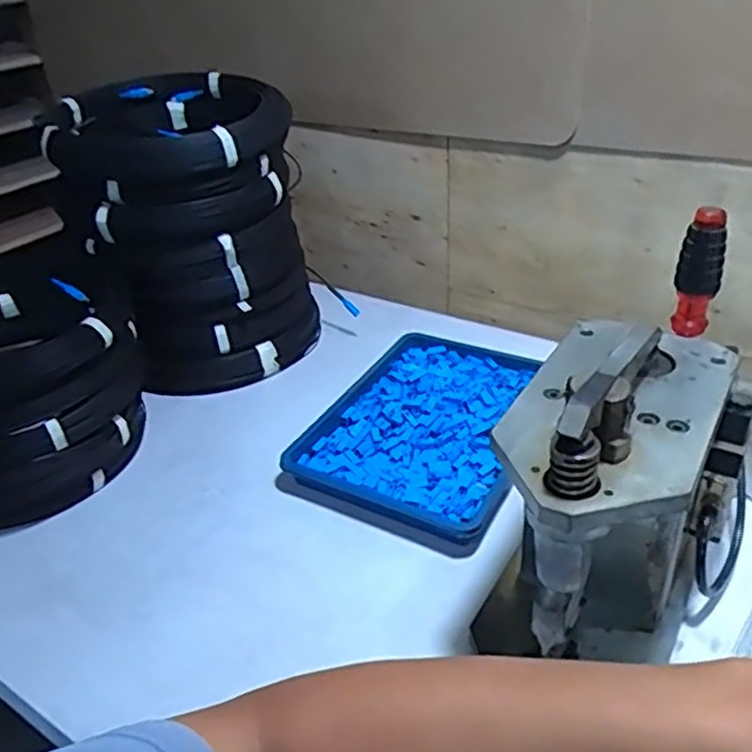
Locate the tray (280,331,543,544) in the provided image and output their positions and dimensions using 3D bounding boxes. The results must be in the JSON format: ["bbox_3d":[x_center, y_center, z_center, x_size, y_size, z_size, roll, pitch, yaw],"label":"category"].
[{"bbox_3d":[0.071,0.055,0.842,0.233,0.036,0.325,14,37,26],"label":"tray"}]

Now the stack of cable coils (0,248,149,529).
[{"bbox_3d":[-0.416,0.009,0.802,0.277,0.180,0.283,-15,34,-16],"label":"stack of cable coils"}]

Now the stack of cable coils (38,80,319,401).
[{"bbox_3d":[-0.237,-0.186,0.940,0.263,0.359,0.253,-12,33,-12],"label":"stack of cable coils"}]

